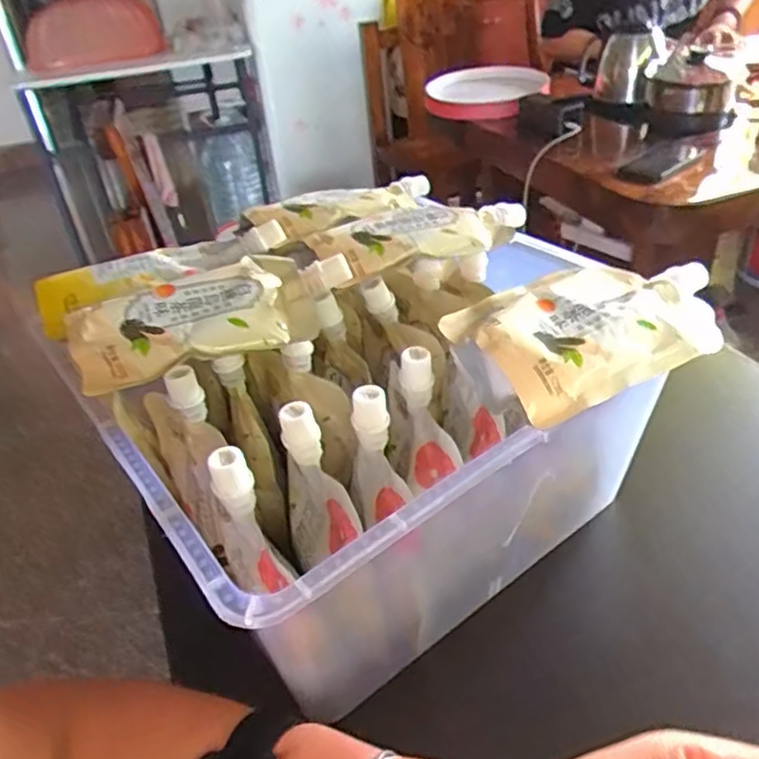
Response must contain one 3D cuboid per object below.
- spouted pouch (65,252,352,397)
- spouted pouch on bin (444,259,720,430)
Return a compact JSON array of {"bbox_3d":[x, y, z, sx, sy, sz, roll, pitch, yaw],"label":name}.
[{"bbox_3d":[-0.091,-0.039,0.359,0.148,0.025,0.067,-18,38,-14],"label":"spouted pouch"},{"bbox_3d":[0.117,-0.033,0.338,0.148,0.026,0.082,-21,39,-18],"label":"spouted pouch on bin"}]

